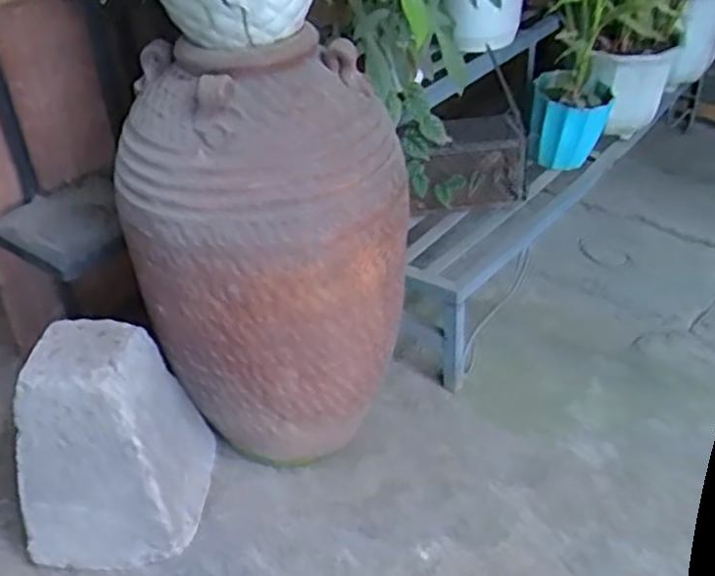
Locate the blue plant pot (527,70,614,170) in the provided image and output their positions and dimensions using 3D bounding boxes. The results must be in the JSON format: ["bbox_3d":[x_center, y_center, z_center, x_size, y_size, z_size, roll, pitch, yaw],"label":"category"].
[{"bbox_3d":[0.414,-0.327,1.464,0.149,0.153,0.142,6,38,12],"label":"blue plant pot"}]

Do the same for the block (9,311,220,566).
[{"bbox_3d":[-0.328,0.200,0.979,0.197,0.283,0.193,1,37,5],"label":"block"}]

